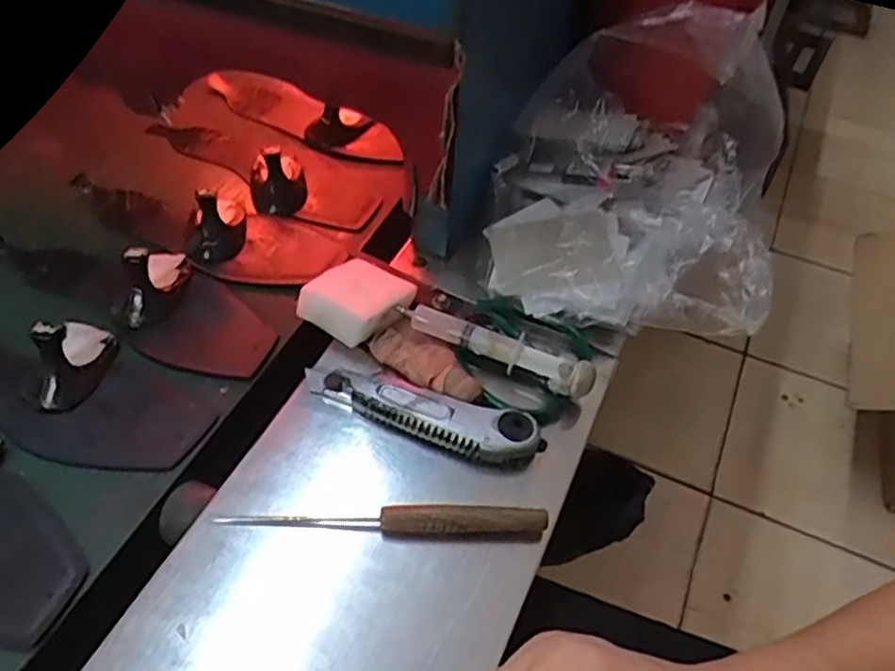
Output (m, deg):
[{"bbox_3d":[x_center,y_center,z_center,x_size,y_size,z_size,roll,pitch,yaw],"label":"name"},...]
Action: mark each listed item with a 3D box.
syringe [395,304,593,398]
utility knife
[{"bbox_3d":[0.034,0.007,0.507,0.143,0.027,0.021,21,50,19],"label":"syringe"},{"bbox_3d":[-0.020,0.052,0.474,0.163,0.018,0.035,12,48,12],"label":"utility knife"}]

